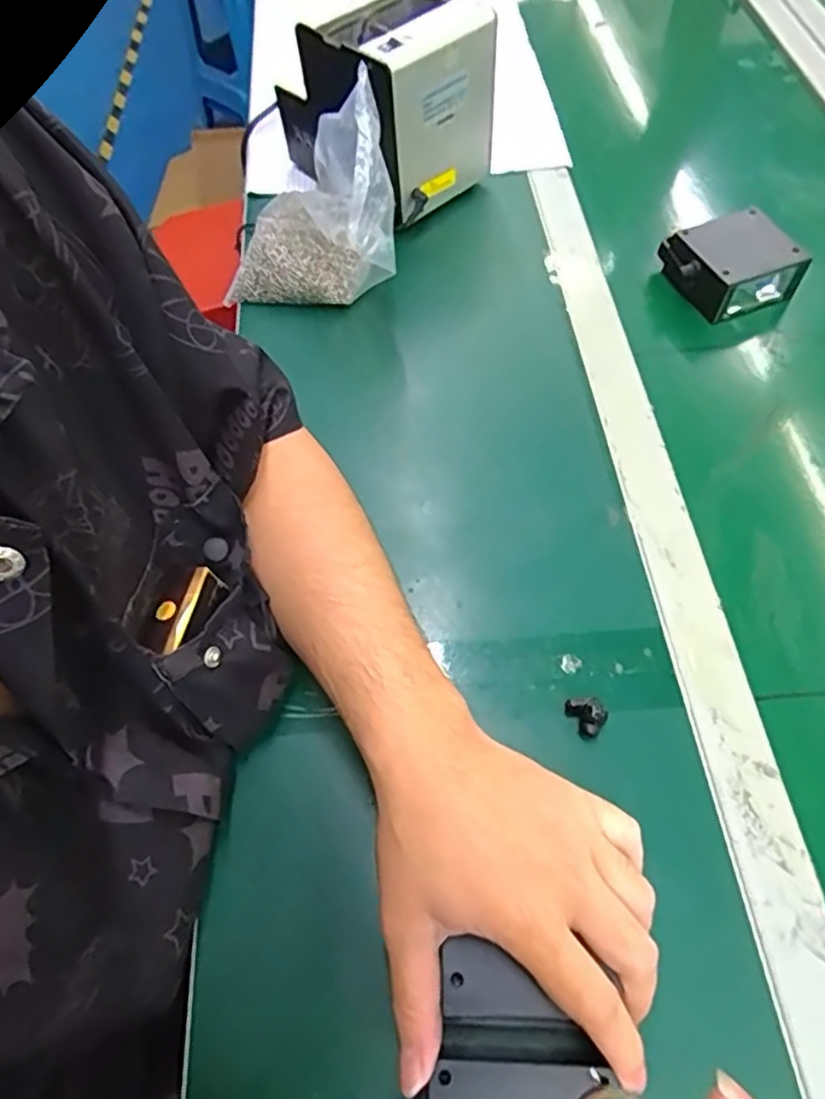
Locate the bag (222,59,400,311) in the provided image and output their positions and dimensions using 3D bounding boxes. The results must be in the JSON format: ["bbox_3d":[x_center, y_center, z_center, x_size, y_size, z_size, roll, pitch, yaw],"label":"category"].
[{"bbox_3d":[-0.089,-0.282,0.544,0.133,0.153,0.138,-9,60,-2],"label":"bag"}]

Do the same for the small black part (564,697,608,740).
[{"bbox_3d":[0.105,0.100,0.394,0.019,0.012,0.025,-37,65,-16],"label":"small black part"}]

